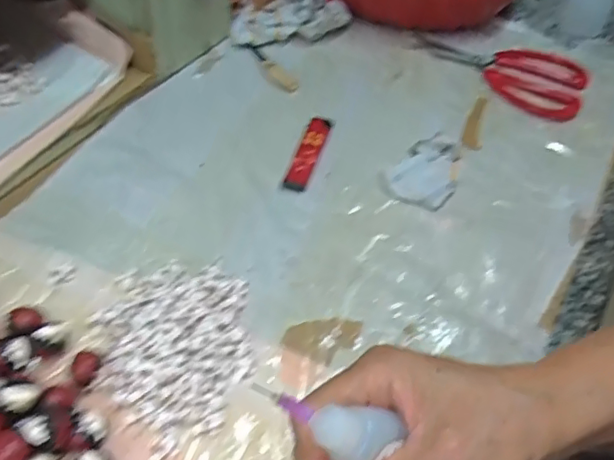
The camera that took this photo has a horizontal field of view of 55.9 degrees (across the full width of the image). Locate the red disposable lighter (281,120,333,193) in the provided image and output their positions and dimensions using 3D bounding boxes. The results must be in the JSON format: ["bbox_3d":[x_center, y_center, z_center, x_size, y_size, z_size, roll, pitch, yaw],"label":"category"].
[{"bbox_3d":[0.002,-0.059,0.441,0.019,0.011,0.072,16,50,7],"label":"red disposable lighter"}]

